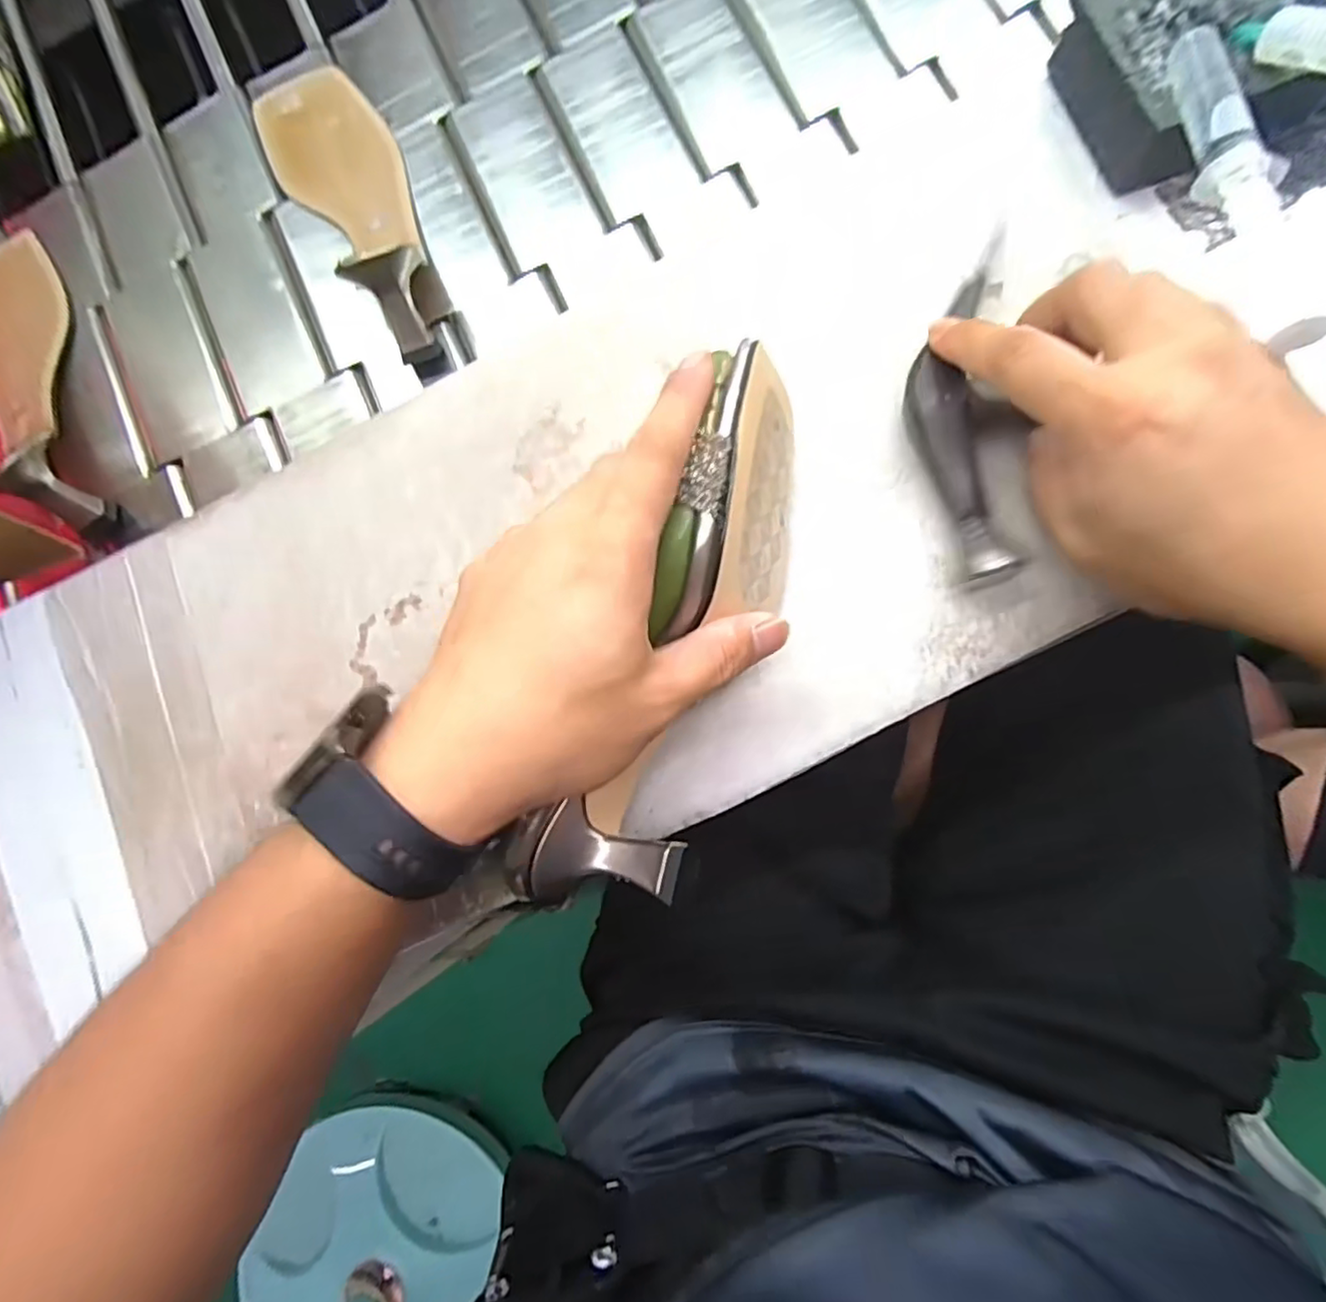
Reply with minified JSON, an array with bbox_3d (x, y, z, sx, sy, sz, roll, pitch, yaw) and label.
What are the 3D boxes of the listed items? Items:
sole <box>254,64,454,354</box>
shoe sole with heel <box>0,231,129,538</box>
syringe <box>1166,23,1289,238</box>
[{"bbox_3d":[-0.184,-0.277,0.382,0.071,0.051,0.219,-34,80,2],"label":"sole"},{"bbox_3d":[-0.404,-0.169,0.392,0.073,0.054,0.223,-24,81,3],"label":"shoe sole with heel"},{"bbox_3d":[0.214,-0.203,0.249,0.024,0.012,0.113,2,68,7],"label":"syringe"}]

